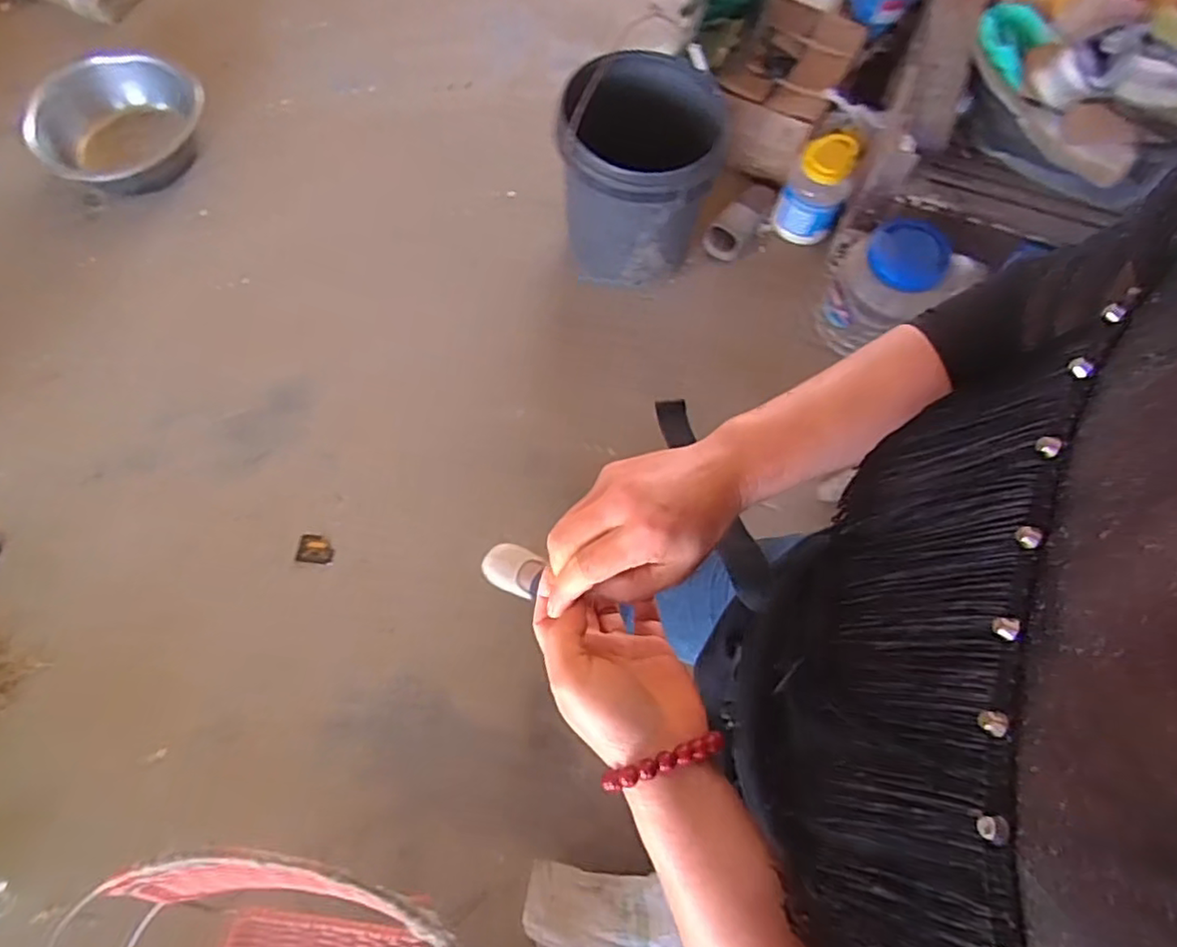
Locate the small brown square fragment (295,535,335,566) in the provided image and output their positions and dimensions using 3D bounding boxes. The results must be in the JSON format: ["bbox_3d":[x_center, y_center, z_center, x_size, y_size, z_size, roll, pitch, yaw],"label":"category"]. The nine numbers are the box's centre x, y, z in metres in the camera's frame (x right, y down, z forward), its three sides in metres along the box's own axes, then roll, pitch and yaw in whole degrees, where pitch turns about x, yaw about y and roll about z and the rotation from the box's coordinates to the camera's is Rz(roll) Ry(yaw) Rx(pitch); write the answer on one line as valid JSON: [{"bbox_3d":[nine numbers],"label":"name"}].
[{"bbox_3d":[-0.591,0.165,1.407,0.076,0.009,0.061,9,69,1],"label":"small brown square fragment"}]

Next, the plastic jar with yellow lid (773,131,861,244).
[{"bbox_3d":[0.577,-0.721,1.641,0.147,0.249,0.129,22,70,5],"label":"plastic jar with yellow lid"}]

